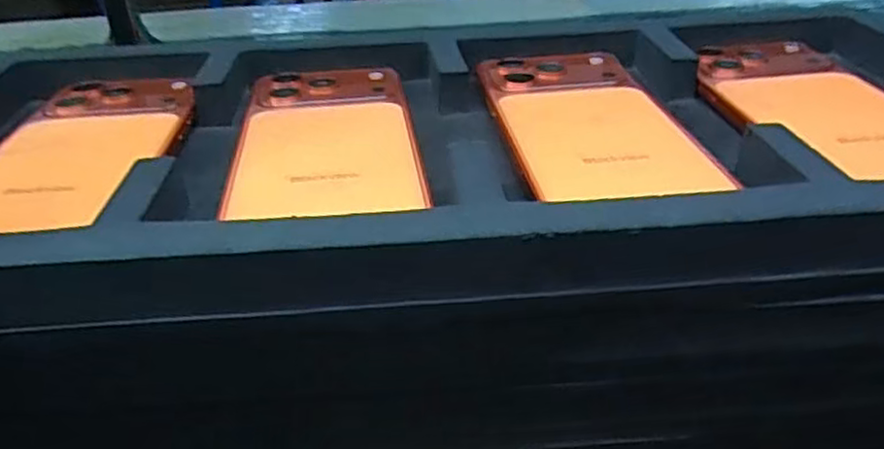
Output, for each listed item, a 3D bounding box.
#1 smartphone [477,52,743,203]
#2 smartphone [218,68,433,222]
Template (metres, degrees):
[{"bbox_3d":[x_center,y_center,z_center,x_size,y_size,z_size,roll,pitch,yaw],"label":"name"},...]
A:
[{"bbox_3d":[0.063,-0.049,0.305,0.075,0.005,0.142,-5,32,-3],"label":"smartphone"},{"bbox_3d":[-0.050,-0.041,0.301,0.074,0.005,0.144,-6,32,-5],"label":"smartphone"}]

